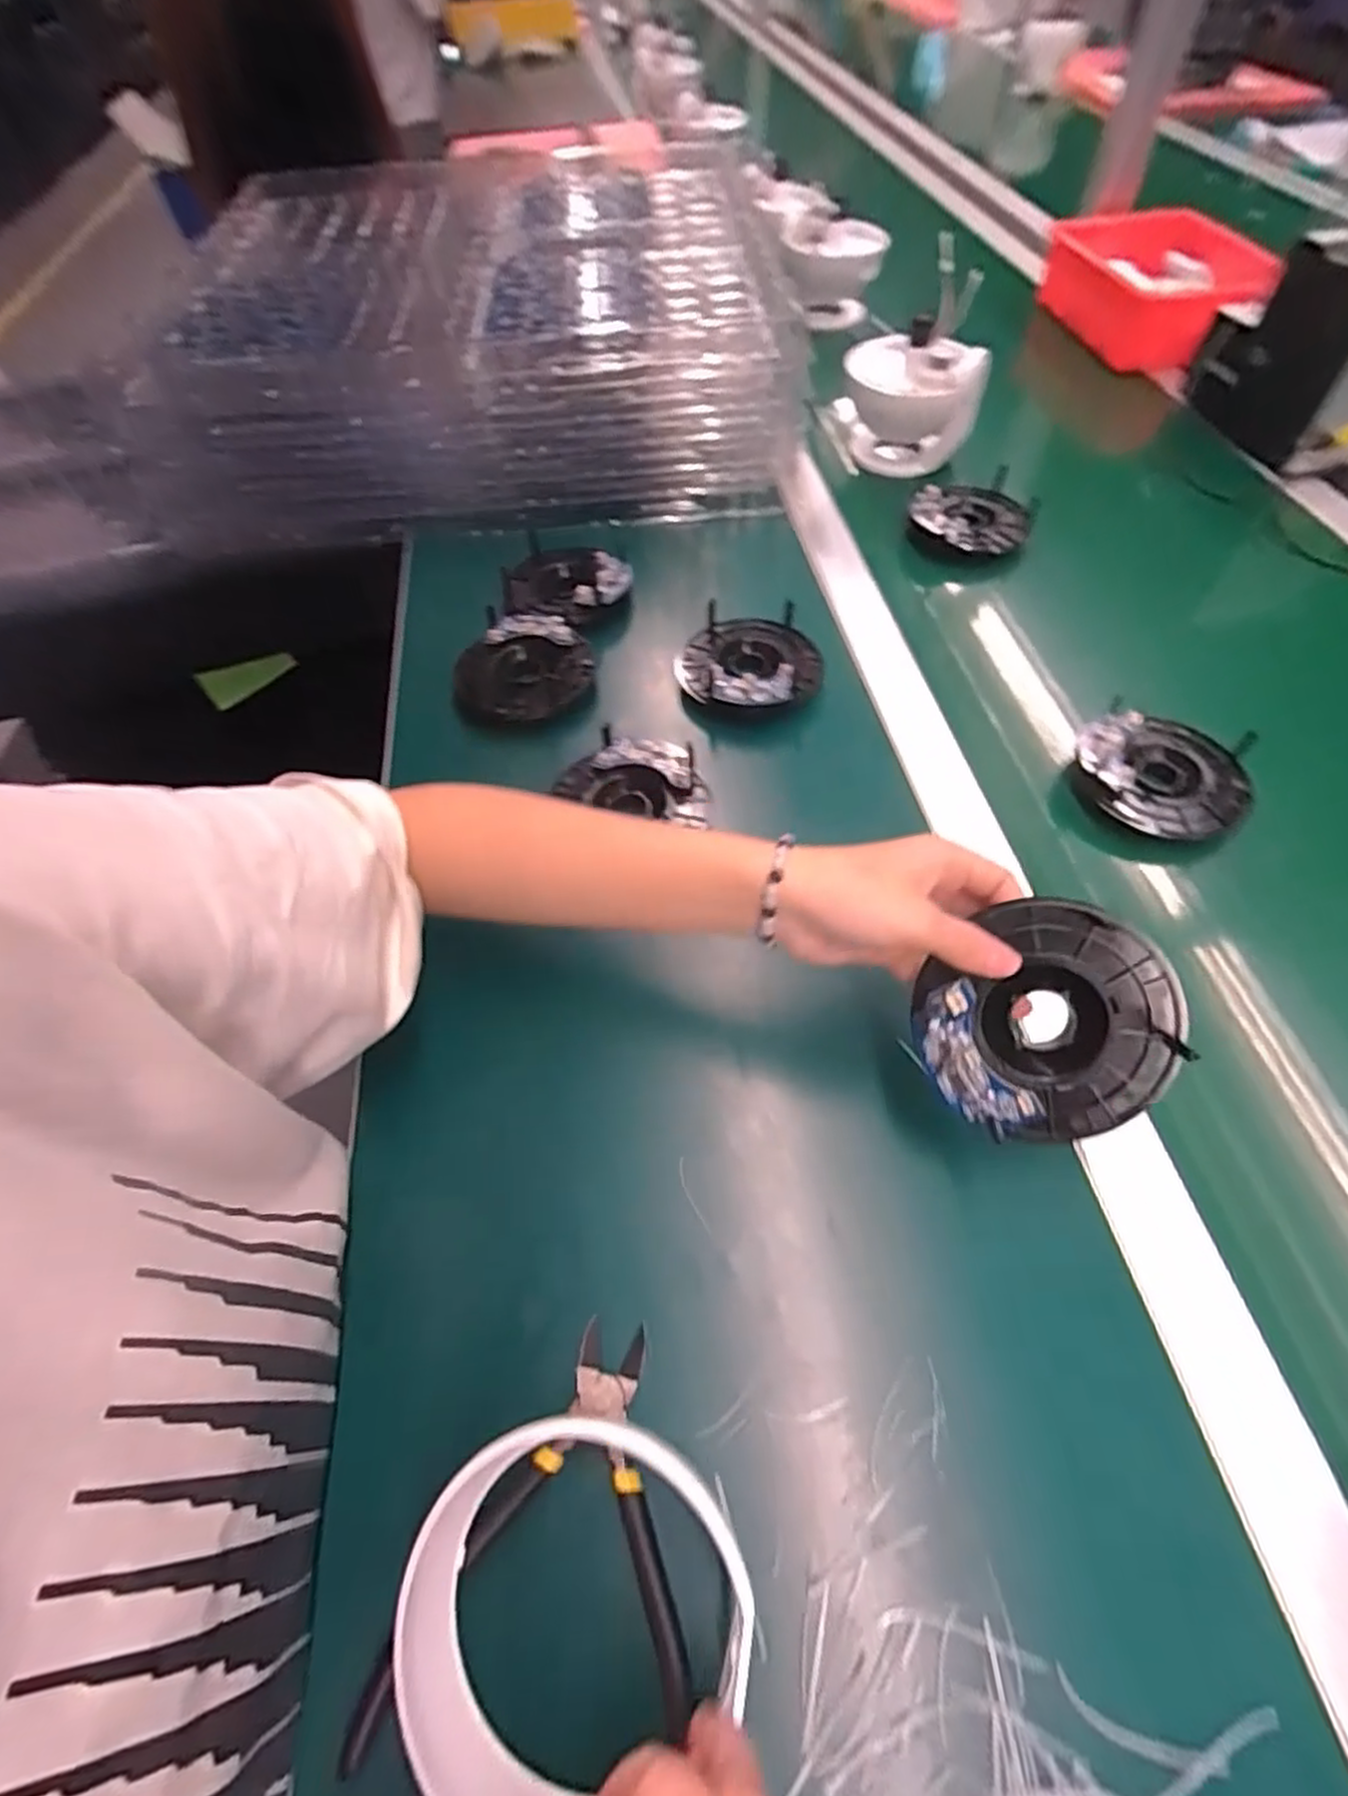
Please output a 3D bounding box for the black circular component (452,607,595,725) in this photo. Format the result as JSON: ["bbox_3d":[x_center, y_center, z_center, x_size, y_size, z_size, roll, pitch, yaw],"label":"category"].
[{"bbox_3d":[-0.108,-0.162,0.528,0.091,0.022,0.095,-1,57,2],"label":"black circular component"}]

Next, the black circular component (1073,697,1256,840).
[{"bbox_3d":[0.307,-0.078,0.461,0.096,0.024,0.094,14,57,9],"label":"black circular component"}]

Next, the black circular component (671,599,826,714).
[{"bbox_3d":[0.052,-0.171,0.524,0.099,0.020,0.103,0,55,0],"label":"black circular component"}]

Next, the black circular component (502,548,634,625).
[{"bbox_3d":[-0.085,-0.248,0.583,0.100,0.023,0.081,6,58,7],"label":"black circular component"}]

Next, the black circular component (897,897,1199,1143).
[{"bbox_3d":[0.157,0.053,0.310,0.100,0.014,0.094,0,92,11],"label":"black circular component"}]

